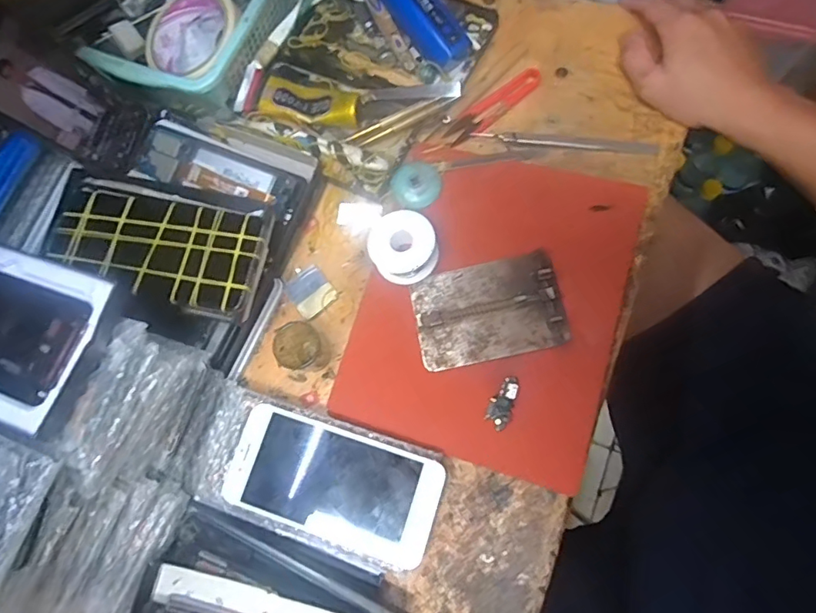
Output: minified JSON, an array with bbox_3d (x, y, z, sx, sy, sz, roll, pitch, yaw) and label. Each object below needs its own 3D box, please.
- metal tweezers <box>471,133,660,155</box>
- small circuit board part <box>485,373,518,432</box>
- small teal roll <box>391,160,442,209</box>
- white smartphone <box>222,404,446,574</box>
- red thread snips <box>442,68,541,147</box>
[{"bbox_3d":[0.139,-0.146,0.458,0.158,0.012,0.012,8,78,9],"label":"metal tweezers"},{"bbox_3d":[0.075,0.075,0.406,0.019,0.006,0.042,15,79,10],"label":"small circuit board part"},{"bbox_3d":[0.008,-0.109,0.459,0.043,0.013,0.039,-36,75,-2],"label":"small teal roll"},{"bbox_3d":[-0.057,0.133,0.388,0.159,0.007,0.077,17,82,8],"label":"white smartphone"},{"bbox_3d":[0.078,-0.185,0.474,0.100,0.017,0.026,-42,75,-4],"label":"red thread snips"}]

